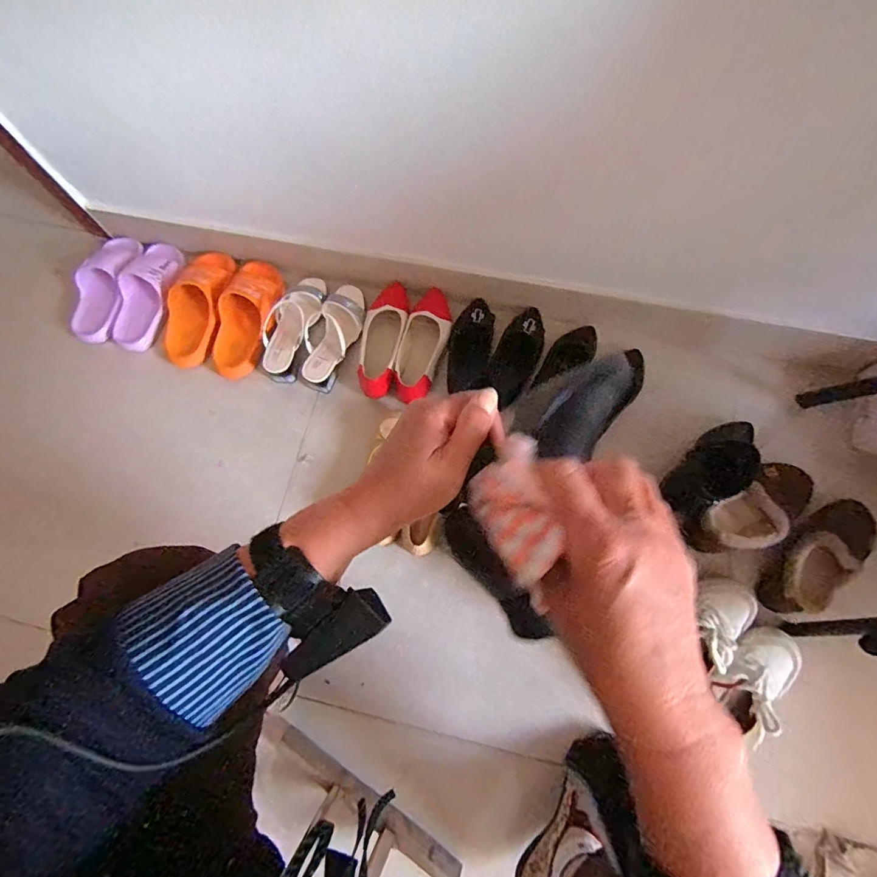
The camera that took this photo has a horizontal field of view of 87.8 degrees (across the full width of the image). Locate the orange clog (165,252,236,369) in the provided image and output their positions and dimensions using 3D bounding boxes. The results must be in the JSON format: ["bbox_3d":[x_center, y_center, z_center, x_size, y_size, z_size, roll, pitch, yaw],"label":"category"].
[{"bbox_3d":[-0.494,-0.280,0.929,0.107,0.070,0.259,11,73,5],"label":"orange clog"}]

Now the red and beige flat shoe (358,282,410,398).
[{"bbox_3d":[-0.109,-0.188,0.894,0.079,0.048,0.241,8,73,4],"label":"red and beige flat shoe"}]

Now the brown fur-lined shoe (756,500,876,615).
[{"bbox_3d":[0.630,0.193,0.748,0.241,0.080,0.096,-35,75,-9],"label":"brown fur-lined shoe"}]

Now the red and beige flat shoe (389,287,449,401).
[{"bbox_3d":[-0.030,-0.186,0.900,0.083,0.050,0.204,17,74,7],"label":"red and beige flat shoe"}]

